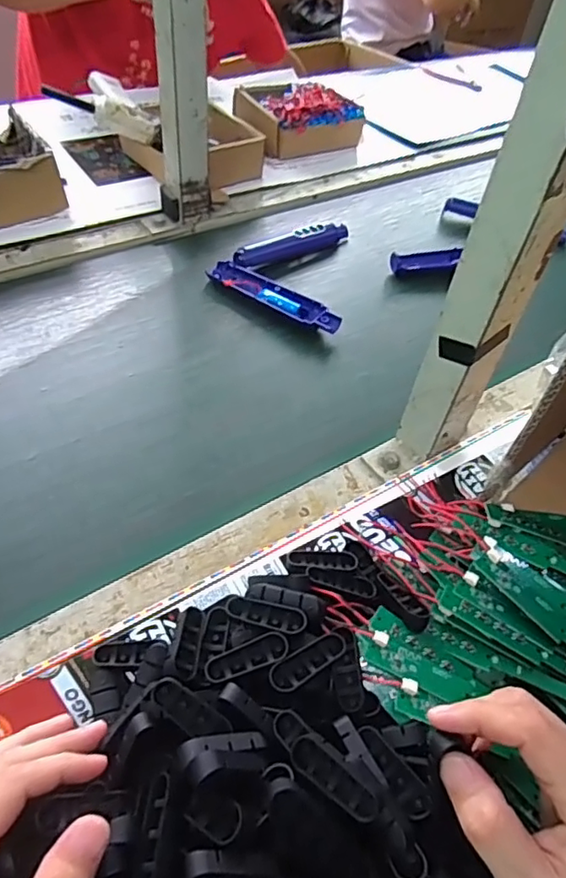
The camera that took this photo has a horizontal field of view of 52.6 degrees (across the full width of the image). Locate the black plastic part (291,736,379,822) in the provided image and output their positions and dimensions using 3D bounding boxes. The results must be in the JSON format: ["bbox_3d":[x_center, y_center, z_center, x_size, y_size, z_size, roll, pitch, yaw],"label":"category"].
[{"bbox_3d":[0.023,0.161,0.274,0.048,0.012,0.013,27,51,33],"label":"black plastic part"}]

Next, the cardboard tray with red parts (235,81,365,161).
[{"bbox_3d":[0.022,-0.523,0.923,0.182,0.061,0.158,-27,57,-26],"label":"cardboard tray with red parts"}]

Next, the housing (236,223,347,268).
[{"bbox_3d":[0.016,-0.241,0.716,0.172,0.026,0.029,-27,57,-26],"label":"housing"}]

